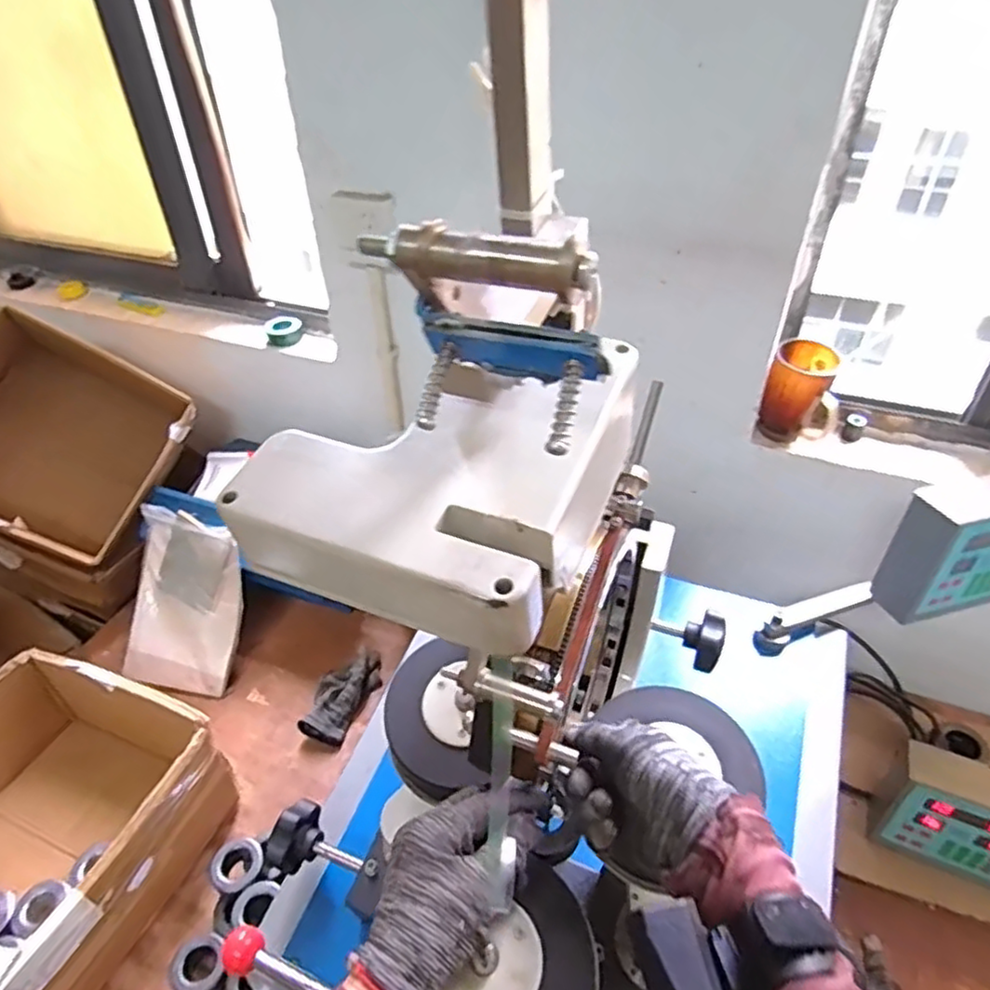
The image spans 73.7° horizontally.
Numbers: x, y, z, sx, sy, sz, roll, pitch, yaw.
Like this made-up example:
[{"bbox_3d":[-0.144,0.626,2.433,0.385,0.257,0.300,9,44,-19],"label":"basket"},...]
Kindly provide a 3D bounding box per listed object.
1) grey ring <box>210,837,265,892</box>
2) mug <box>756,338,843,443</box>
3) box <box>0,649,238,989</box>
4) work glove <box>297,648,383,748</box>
[{"bbox_3d":[-0.309,0.441,0.791,0.057,0.016,0.060,-1,40,1],"label":"grey ring"},{"bbox_3d":[0.399,-0.127,0.852,0.090,0.111,0.077,20,45,24],"label":"mug"},{"bbox_3d":[-0.545,0.408,0.803,0.321,0.189,0.331,15,43,18],"label":"box"},{"bbox_3d":[-0.233,0.302,1.009,0.083,0.033,0.150,23,62,27],"label":"work glove"}]

